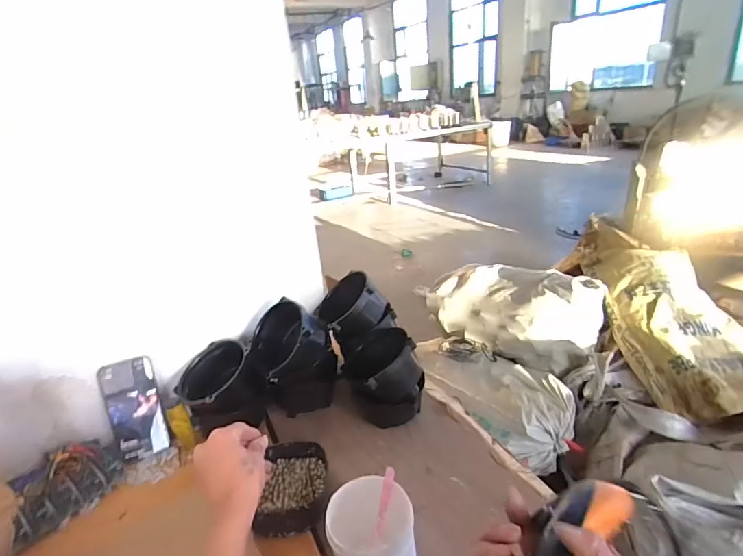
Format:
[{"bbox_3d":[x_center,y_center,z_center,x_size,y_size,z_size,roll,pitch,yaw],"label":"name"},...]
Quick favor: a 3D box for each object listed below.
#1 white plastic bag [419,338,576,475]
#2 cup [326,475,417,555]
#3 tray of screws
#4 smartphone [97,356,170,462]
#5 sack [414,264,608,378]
[{"bbox_3d":[0.435,0.395,1.530,0.342,0.147,0.632,-15,25,-21],"label":"white plastic bag"},{"bbox_3d":[0.003,0.302,0.500,0.094,0.102,0.092,-5,23,2],"label":"cup"},{"bbox_3d":[-0.106,0.294,0.607,0.090,0.047,0.132,-6,23,-1],"label":"tray of screws"},{"bbox_3d":[-0.392,0.217,0.720,0.078,0.161,0.014,-14,3,-19],"label":"smartphone"},{"bbox_3d":[0.527,0.100,1.752,0.268,0.250,0.712,-23,29,-36],"label":"sack"}]

